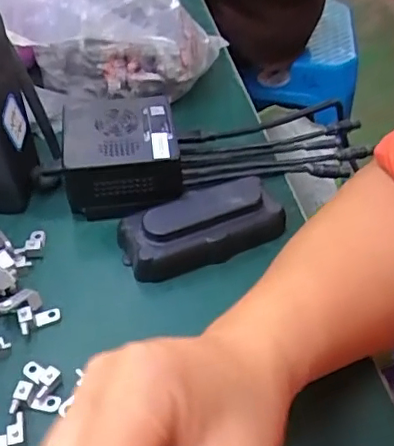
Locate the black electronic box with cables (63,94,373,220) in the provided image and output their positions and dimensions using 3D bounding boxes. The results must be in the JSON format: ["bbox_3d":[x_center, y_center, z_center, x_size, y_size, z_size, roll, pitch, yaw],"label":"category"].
[{"bbox_3d":[0.020,-0.058,0.411,0.228,0.054,0.069,-9,47,-11],"label":"black electronic box with cables"}]

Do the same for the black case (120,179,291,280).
[{"bbox_3d":[0.002,0.001,0.370,0.104,0.032,0.049,-19,50,-19],"label":"black case"}]

